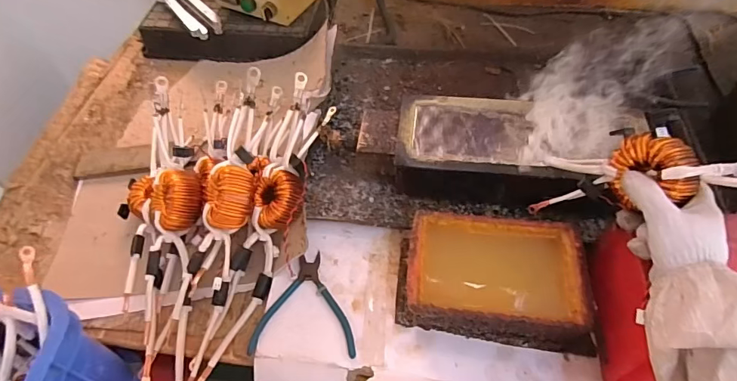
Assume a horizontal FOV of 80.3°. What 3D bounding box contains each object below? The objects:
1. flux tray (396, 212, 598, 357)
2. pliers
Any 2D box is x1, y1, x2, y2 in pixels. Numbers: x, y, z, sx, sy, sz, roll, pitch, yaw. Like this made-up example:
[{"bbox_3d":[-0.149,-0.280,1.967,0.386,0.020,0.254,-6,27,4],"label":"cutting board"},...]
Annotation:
[{"bbox_3d":[0.150,0.106,0.533,0.221,0.066,0.136,5,54,6],"label":"flux tray"},{"bbox_3d":[-0.077,0.140,0.555,0.125,0.010,0.132,1,54,3],"label":"pliers"}]

